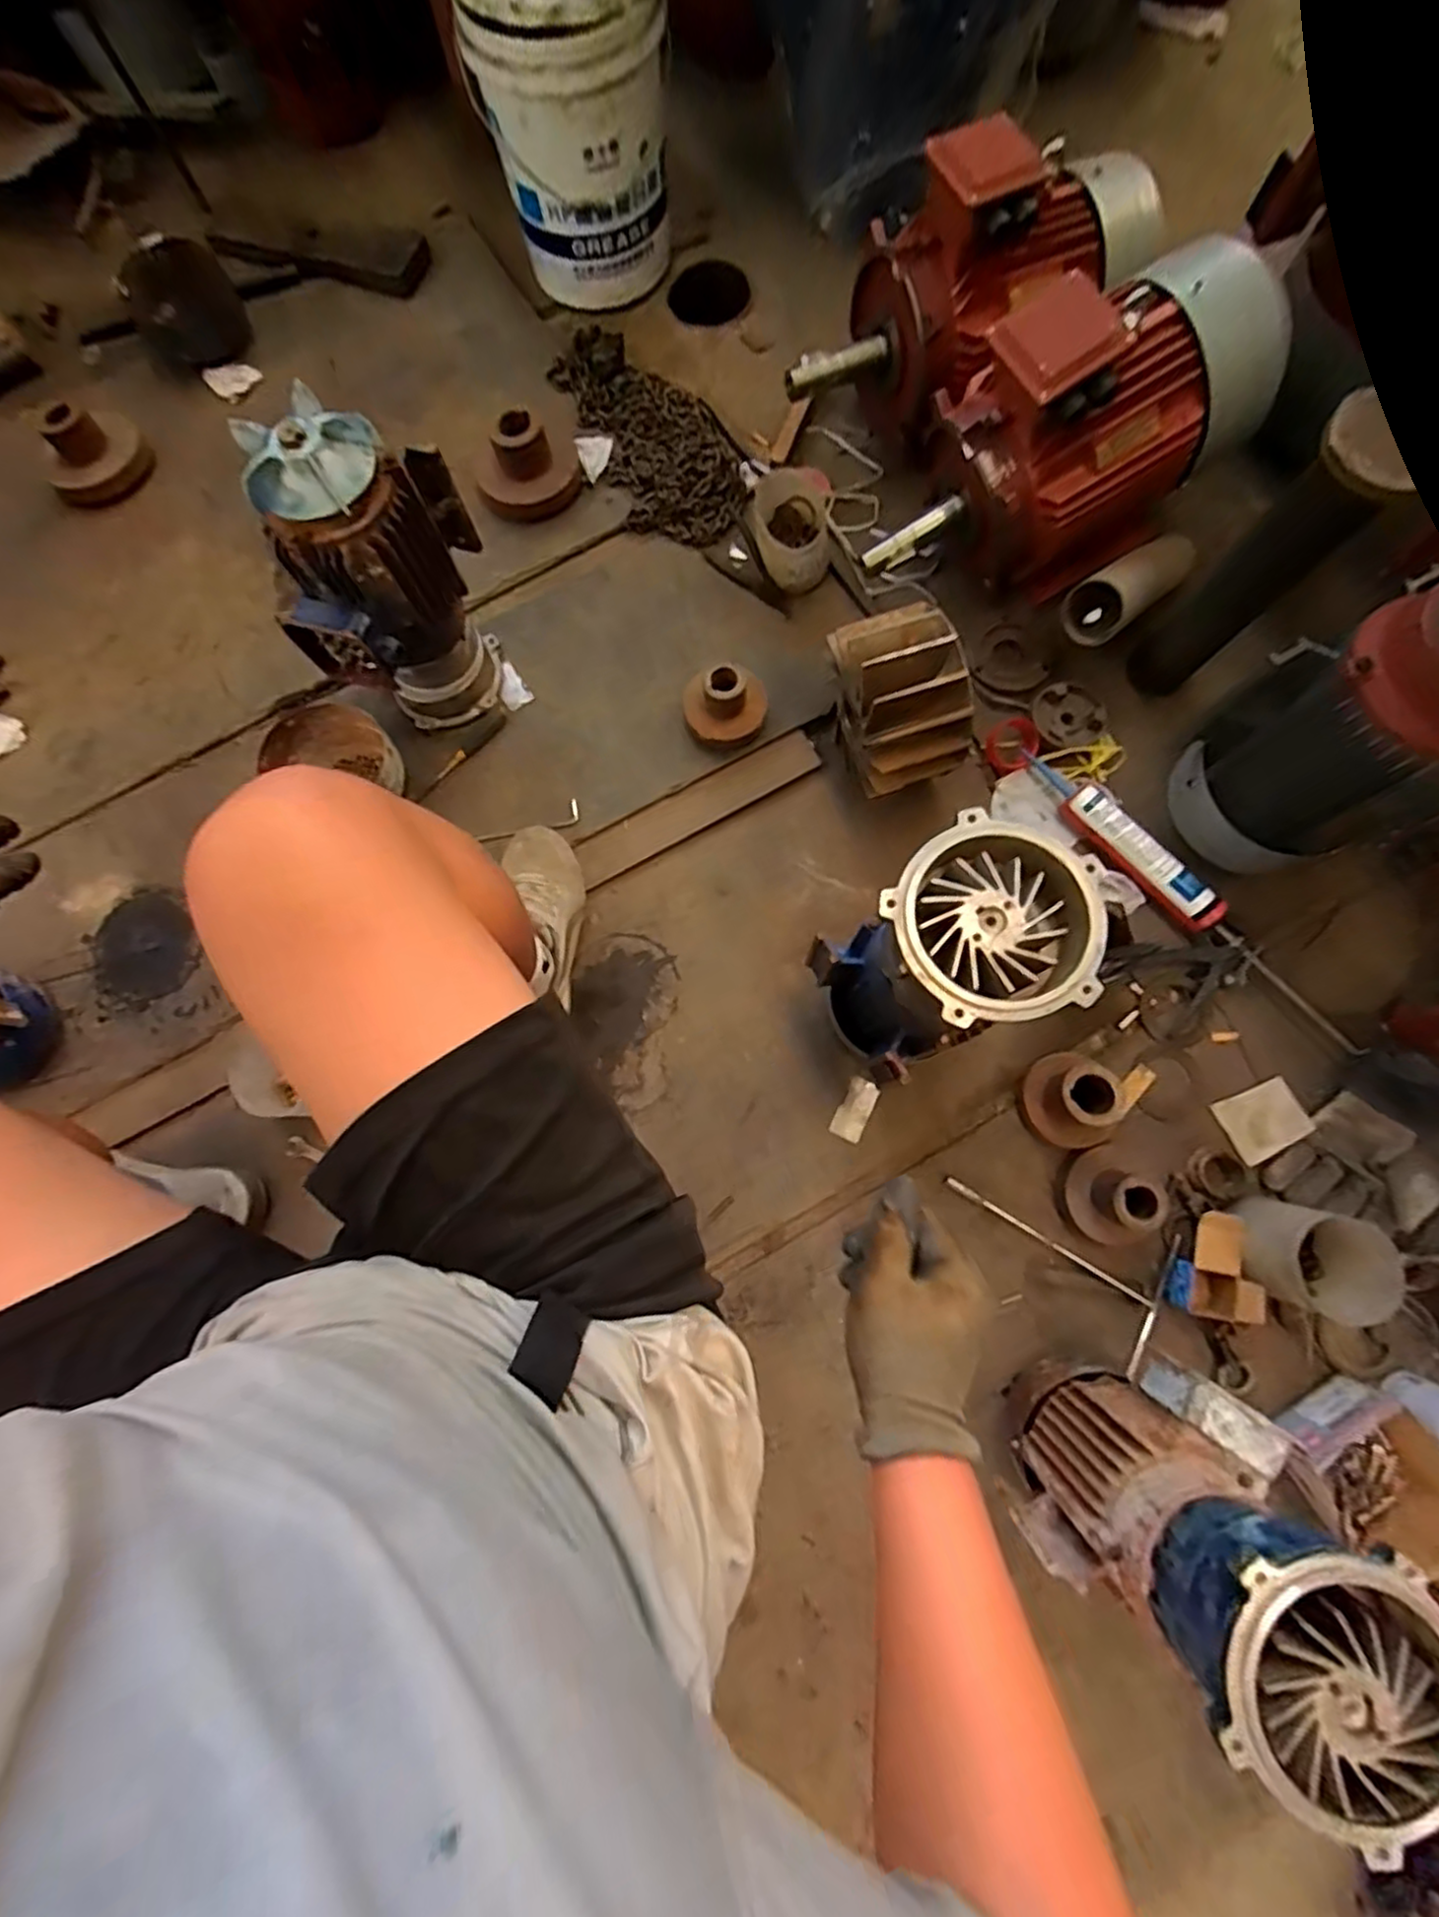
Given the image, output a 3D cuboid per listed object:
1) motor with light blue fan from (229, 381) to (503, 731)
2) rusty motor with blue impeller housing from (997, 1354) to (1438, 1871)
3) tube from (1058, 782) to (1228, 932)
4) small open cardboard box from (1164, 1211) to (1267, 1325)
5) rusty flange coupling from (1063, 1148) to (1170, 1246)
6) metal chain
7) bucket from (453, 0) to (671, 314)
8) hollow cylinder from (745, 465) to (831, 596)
[{"bbox_3d":[-0.399,-0.435,0.863,0.161,0.382,0.203,19,79,4],"label":"motor with light blue fan"},{"bbox_3d":[0.426,0.508,0.629,0.162,0.351,0.207,34,80,6],"label":"rusty motor with blue impeller housing"},{"bbox_3d":[0.577,-0.139,0.960,0.063,0.053,0.258,-40,81,-8],"label":"tube"},{"bbox_3d":[0.619,0.381,0.856,0.091,0.050,0.124,19,79,4],"label":"small open cardboard box"},{"bbox_3d":[0.490,0.297,0.860,0.096,0.080,0.111,11,79,2],"label":"rusty flange coupling"},{"bbox_3d":[-0.110,-0.826,1.105,0.180,0.062,0.370,-27,80,-5],"label":"metal chain"},{"bbox_3d":[-0.206,-1.226,1.035,0.260,0.350,0.269,0,78,0],"label":"bucket"},{"bbox_3d":[0.106,-0.634,1.054,0.117,0.093,0.150,-10,79,-2],"label":"hollow cylinder"}]

